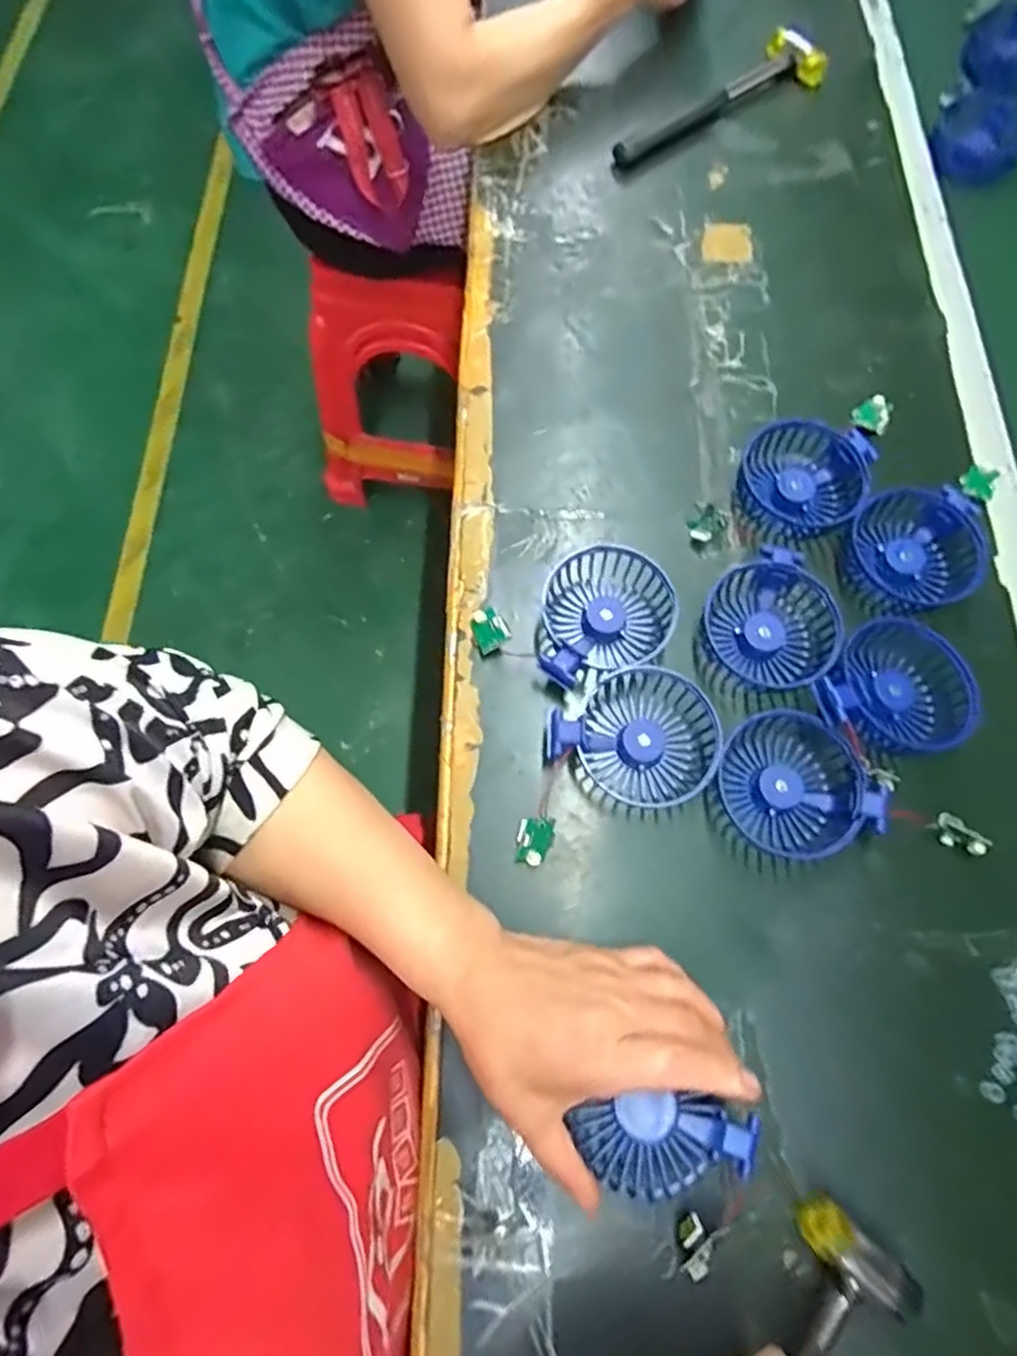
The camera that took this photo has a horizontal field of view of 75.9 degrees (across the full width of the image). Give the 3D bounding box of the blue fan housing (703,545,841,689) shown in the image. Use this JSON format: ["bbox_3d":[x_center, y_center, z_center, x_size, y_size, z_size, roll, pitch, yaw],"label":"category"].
[{"bbox_3d":[0.181,-0.039,0.449,0.075,0.031,0.087,-24,74,-10],"label":"blue fan housing"}]

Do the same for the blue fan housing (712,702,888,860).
[{"bbox_3d":[0.177,0.067,0.411,0.081,0.035,0.087,1,71,-2],"label":"blue fan housing"}]

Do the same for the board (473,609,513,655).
[{"bbox_3d":[-0.013,-0.034,0.454,0.023,0.009,0.031,-27,74,-11],"label":"board"}]

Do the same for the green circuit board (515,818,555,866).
[{"bbox_3d":[0.017,0.104,0.410,0.024,0.018,0.027,2,73,-2],"label":"green circuit board"}]

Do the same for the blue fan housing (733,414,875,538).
[{"bbox_3d":[0.215,-0.144,0.483,0.090,0.034,0.086,16,72,3],"label":"blue fan housing"}]

